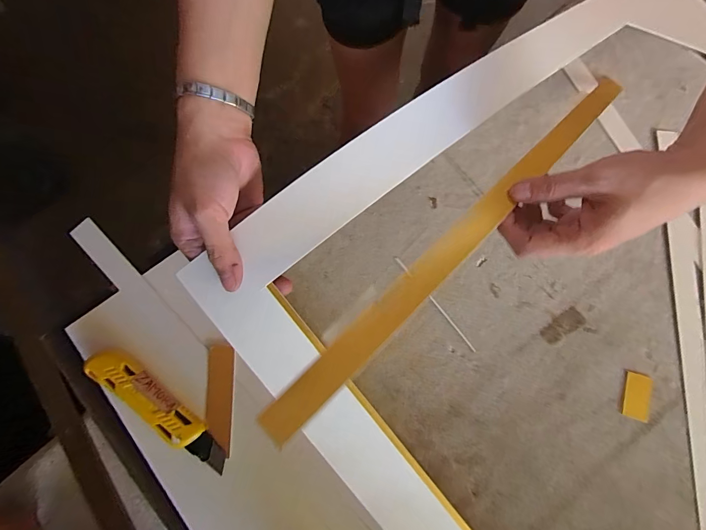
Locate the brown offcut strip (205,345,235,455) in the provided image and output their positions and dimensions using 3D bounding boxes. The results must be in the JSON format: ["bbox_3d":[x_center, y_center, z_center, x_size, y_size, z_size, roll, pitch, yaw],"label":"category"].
[{"bbox_3d":[-0.131,0.131,0.352,0.026,0.004,0.099,-2,79,-1],"label":"brown offcut strip"}]

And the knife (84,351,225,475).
[{"bbox_3d":[-0.185,0.136,0.343,0.158,0.018,0.033,40,81,7],"label":"knife"}]

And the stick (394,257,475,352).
[{"bbox_3d":[0.086,0.040,0.379,0.004,0.004,0.126,-38,81,-7],"label":"stick"}]

